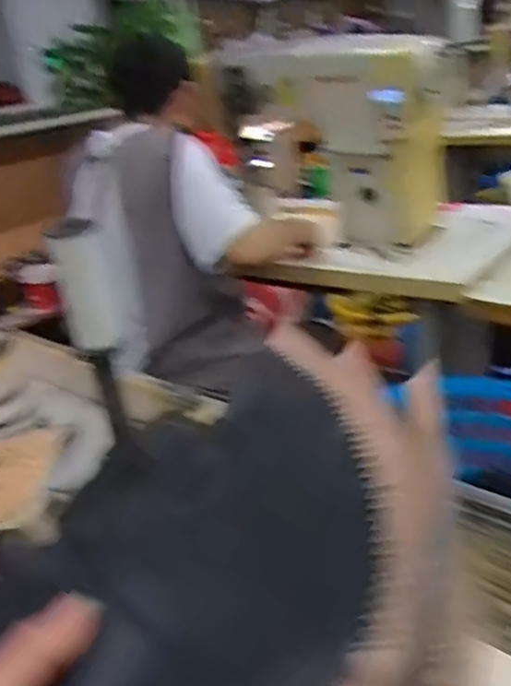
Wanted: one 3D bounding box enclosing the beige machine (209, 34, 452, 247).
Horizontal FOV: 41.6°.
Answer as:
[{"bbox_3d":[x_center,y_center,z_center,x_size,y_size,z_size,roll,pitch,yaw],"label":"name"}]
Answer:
[{"bbox_3d":[0.158,-0.423,1.427,0.490,0.411,0.171,5,26,27],"label":"beige machine"}]

